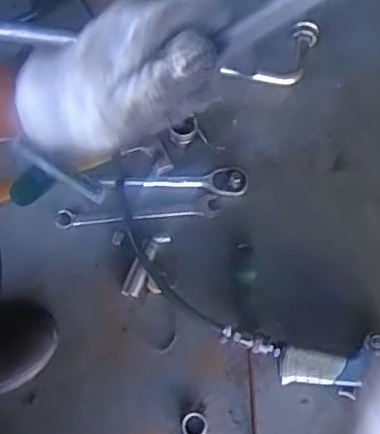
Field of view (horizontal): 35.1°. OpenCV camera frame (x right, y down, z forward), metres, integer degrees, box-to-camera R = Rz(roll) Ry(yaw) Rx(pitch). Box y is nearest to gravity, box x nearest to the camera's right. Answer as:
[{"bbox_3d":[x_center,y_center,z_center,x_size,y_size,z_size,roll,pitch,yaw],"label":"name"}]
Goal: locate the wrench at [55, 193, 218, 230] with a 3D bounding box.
[{"bbox_3d":[-0.075,-0.005,0.835,0.221,0.011,0.032,-5,71,-3],"label":"wrench"}]

